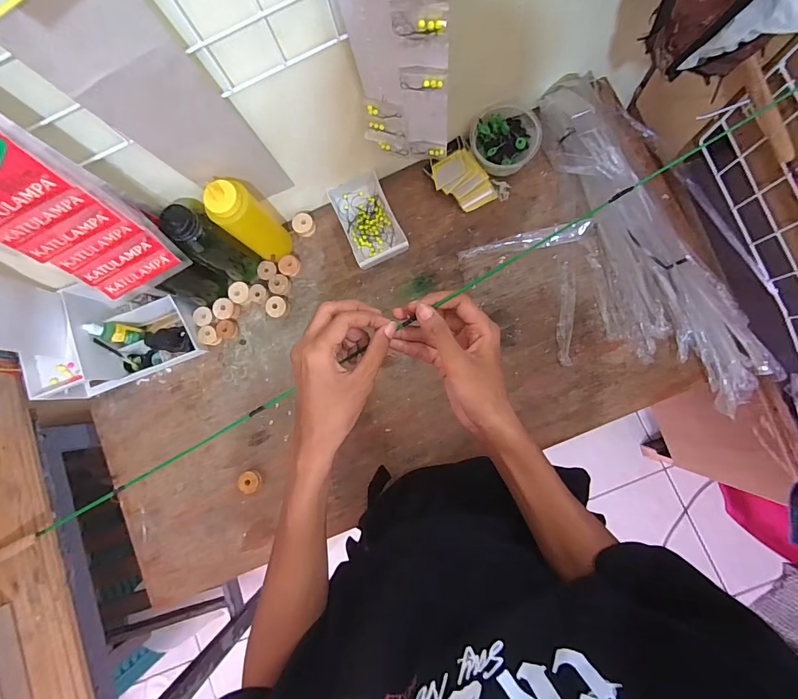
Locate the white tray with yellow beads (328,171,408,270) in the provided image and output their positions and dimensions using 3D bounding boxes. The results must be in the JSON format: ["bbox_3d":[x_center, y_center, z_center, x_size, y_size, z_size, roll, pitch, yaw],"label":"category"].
[{"bbox_3d":[-0.049,-0.208,0.687,0.083,0.032,0.147,-24,82,3],"label":"white tray with yellow beads"}]

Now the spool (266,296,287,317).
[{"bbox_3d":[-0.198,-0.068,0.691,0.033,0.021,0.032,-1,84,6],"label":"spool"}]

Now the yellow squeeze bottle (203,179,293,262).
[{"bbox_3d":[-0.212,-0.179,0.616,0.052,0.183,0.065,44,90,8],"label":"yellow squeeze bottle"}]

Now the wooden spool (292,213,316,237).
[{"bbox_3d":[-0.156,-0.206,0.700,0.034,0.022,0.036,-1,84,6],"label":"wooden spool"}]

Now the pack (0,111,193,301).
[{"bbox_3d":[-0.347,-0.138,0.395,0.110,0.332,0.019,-31,72,2],"label":"pack"}]

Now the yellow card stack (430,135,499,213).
[{"bbox_3d":[0.096,-0.269,0.665,0.081,0.047,0.115,-40,82,1],"label":"yellow card stack"}]

